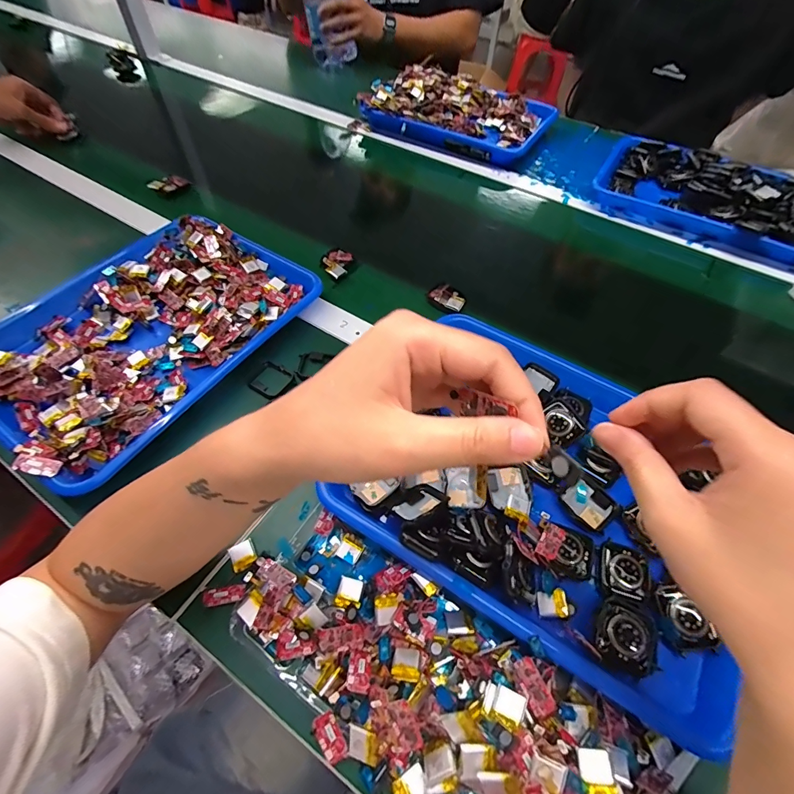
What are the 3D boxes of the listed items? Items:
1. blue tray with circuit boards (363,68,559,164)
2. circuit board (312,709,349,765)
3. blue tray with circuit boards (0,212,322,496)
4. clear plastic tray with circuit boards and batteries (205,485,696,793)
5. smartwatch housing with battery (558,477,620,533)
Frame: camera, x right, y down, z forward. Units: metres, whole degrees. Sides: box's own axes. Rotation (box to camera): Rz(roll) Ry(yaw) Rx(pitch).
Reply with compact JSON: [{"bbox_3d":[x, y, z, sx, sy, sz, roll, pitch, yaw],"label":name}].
[{"bbox_3d":[0.110,-0.543,0.758,0.348,0.057,0.209,21,57,11],"label":"blue tray with circuit boards"},{"bbox_3d":[-0.043,0.218,0.256,0.015,0.004,0.029,-25,84,-19],"label":"circuit board"},{"bbox_3d":[-0.274,-0.077,0.439,0.256,0.043,0.329,31,60,17],"label":"blue tray with circuit boards"},{"bbox_3d":[0.017,0.193,0.265,0.323,0.047,0.123,29,59,16],"label":"clear plastic tray with circuit boards and batteries"},{"bbox_3d":[0.161,0.089,0.334,0.032,0.005,0.038,-36,64,-24],"label":"smartwatch housing with battery"}]

